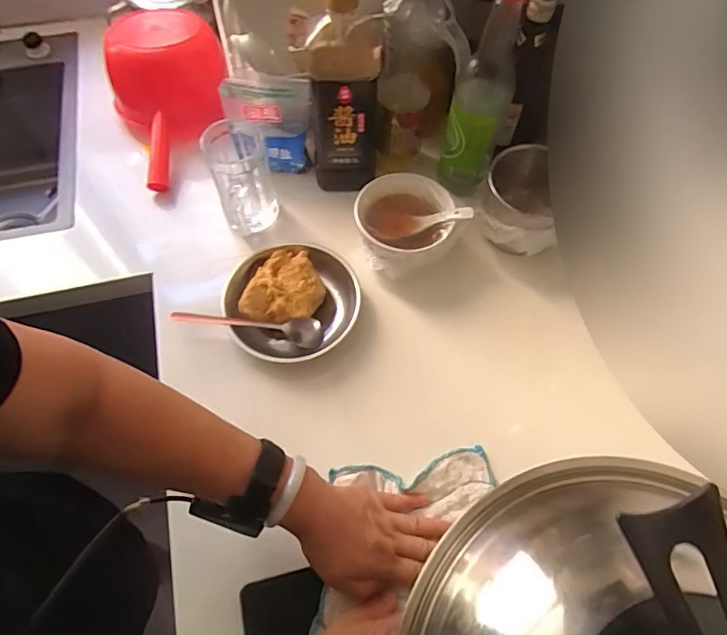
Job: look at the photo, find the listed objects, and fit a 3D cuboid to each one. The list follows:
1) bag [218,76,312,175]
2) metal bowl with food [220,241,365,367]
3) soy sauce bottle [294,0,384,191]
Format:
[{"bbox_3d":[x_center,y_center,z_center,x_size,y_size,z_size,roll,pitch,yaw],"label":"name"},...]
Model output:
[{"bbox_3d":[-0.123,-0.260,0.662,0.111,0.133,0.064,-14,64,-8],"label":"bag"},{"bbox_3d":[-0.086,-0.017,0.606,0.158,0.065,0.152,1,63,-1],"label":"metal bowl with food"},{"bbox_3d":[-0.028,-0.287,0.611,0.094,0.251,0.100,-3,63,-3],"label":"soy sauce bottle"}]

